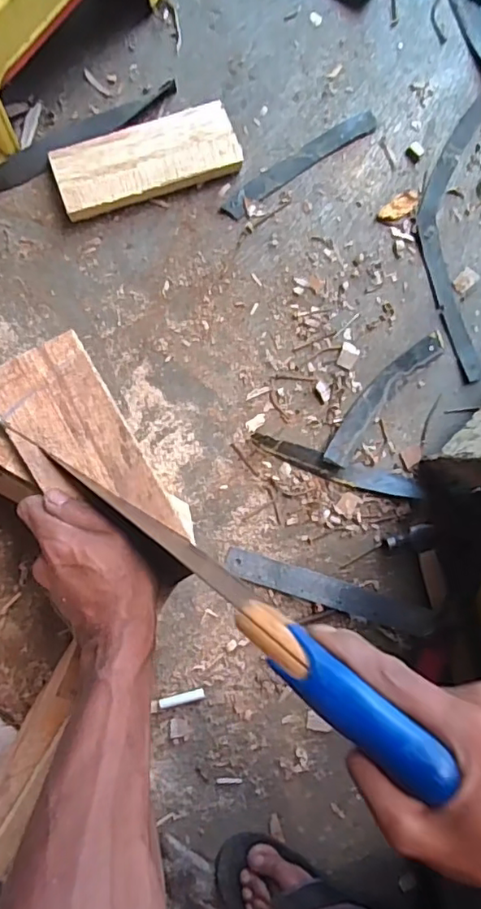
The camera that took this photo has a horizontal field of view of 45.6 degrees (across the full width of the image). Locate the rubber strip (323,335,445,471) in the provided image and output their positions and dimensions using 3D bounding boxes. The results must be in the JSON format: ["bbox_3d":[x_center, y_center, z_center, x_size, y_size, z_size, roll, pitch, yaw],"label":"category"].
[{"bbox_3d":[0.178,-0.074,0.719,0.041,0.025,0.208,41,89,-7],"label":"rubber strip"}]

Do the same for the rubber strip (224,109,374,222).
[{"bbox_3d":[0.072,-0.357,0.701,0.218,0.004,0.029,-35,96,-2],"label":"rubber strip"}]

